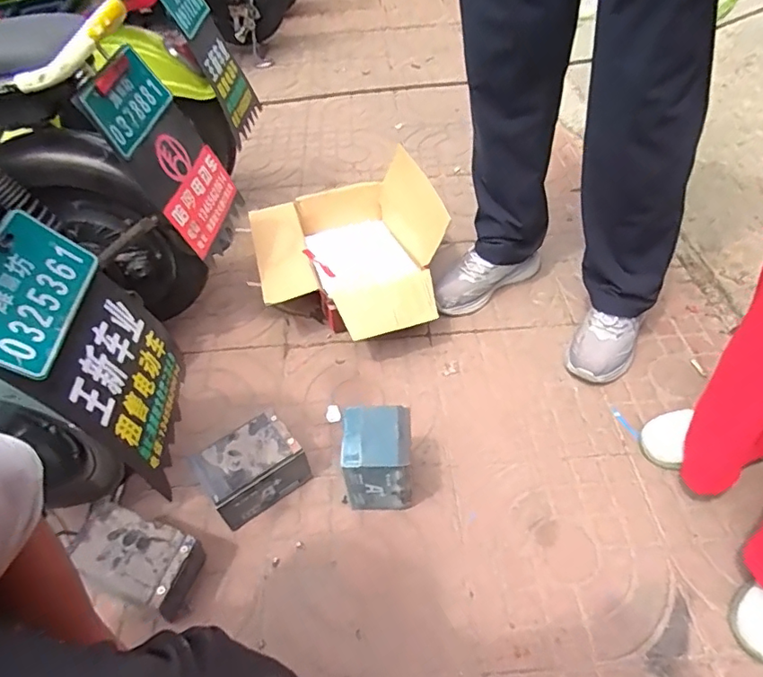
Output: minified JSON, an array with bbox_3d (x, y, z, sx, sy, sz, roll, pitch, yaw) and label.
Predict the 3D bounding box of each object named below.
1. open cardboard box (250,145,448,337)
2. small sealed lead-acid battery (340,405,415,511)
[{"bbox_3d":[-0.066,-0.167,1.113,0.374,0.186,0.440,-15,50,-9],"label":"open cardboard box"},{"bbox_3d":[-0.005,0.189,0.810,0.103,0.158,0.103,-1,49,3],"label":"small sealed lead-acid battery"}]

